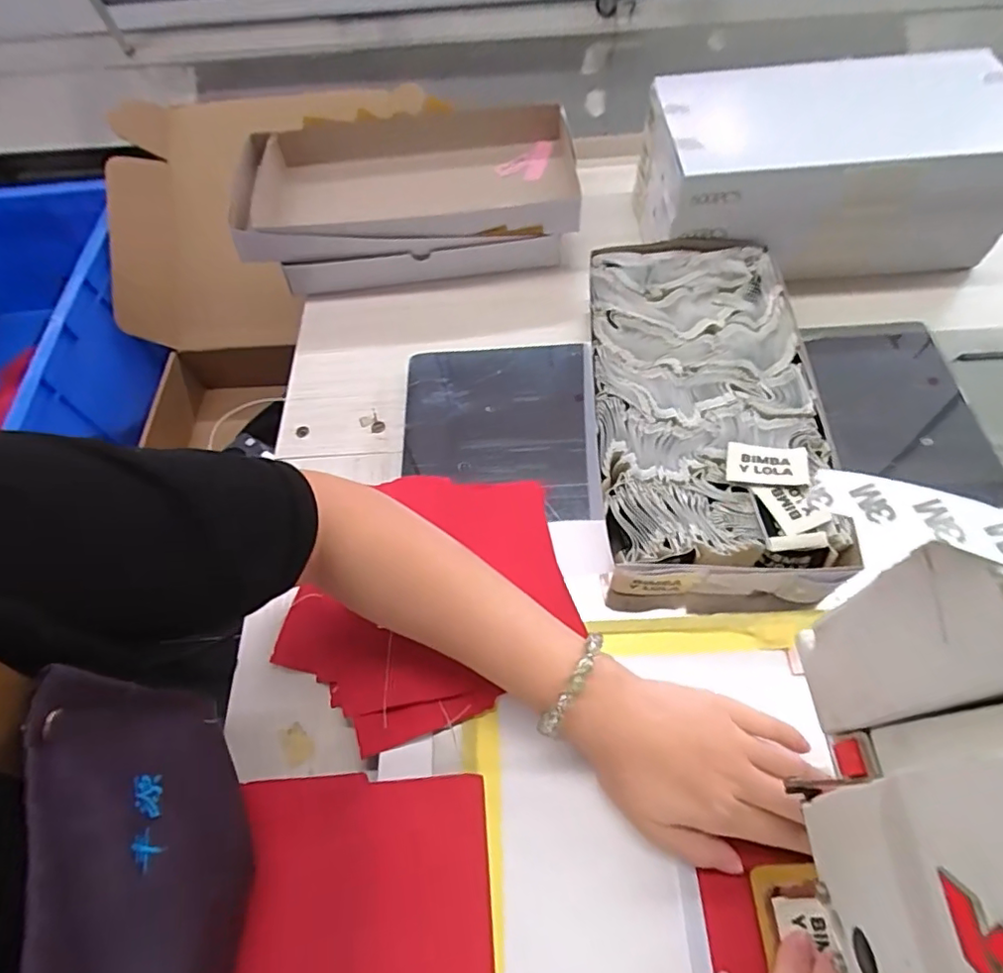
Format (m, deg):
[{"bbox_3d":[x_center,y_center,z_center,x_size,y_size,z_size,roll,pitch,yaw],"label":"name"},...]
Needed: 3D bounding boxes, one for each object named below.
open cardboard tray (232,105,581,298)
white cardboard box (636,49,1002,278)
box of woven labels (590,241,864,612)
[{"bbox_3d":[-0.091,-0.305,0.604,0.341,0.088,0.186,-8,59,0],"label":"open cardboard tray"},{"bbox_3d":[0.304,-0.300,0.553,0.311,0.132,0.174,-4,59,2],"label":"white cardboard box"},{"bbox_3d":[0.157,-0.069,0.452,0.167,0.046,0.324,0,60,5],"label":"box of woven labels"}]

